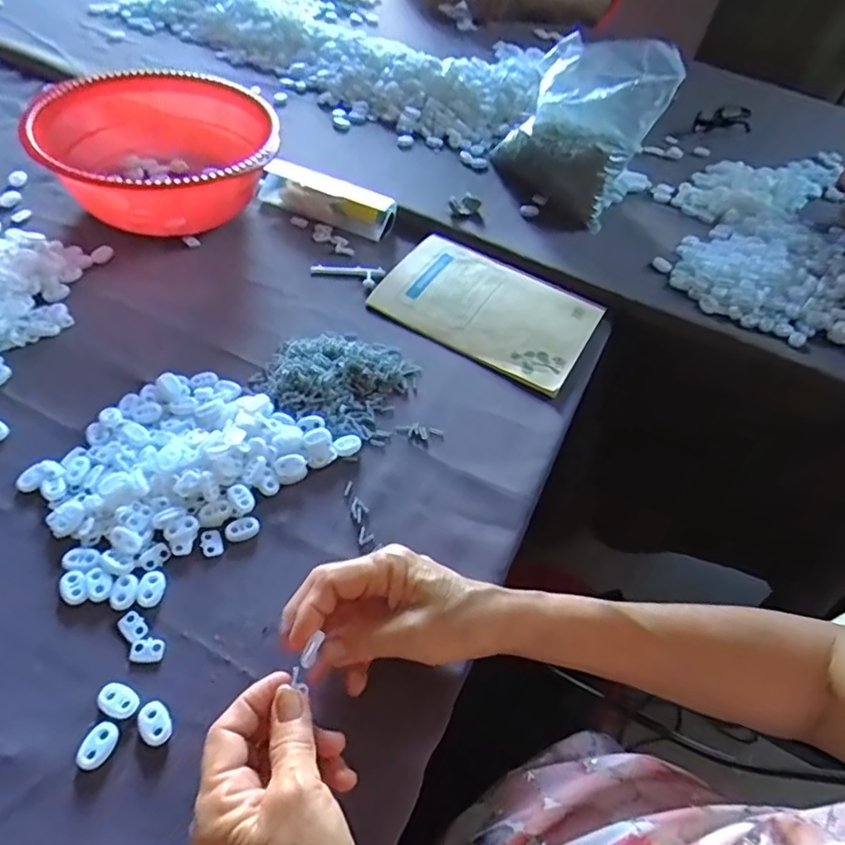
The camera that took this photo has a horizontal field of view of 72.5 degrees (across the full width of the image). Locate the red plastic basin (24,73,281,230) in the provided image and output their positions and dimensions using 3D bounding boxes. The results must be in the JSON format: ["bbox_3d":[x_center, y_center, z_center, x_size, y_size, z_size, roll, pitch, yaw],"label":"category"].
[{"bbox_3d":[-0.294,-0.312,0.635,0.228,0.089,0.273,-22,58,-25],"label":"red plastic basin"}]

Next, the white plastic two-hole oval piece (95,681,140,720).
[{"bbox_3d":[-0.171,0.155,0.323,0.023,0.004,0.016,27,52,12],"label":"white plastic two-hole oval piece"}]

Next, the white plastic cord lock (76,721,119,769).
[{"bbox_3d":[-0.176,0.175,0.312,0.016,0.004,0.022,25,51,11],"label":"white plastic cord lock"}]

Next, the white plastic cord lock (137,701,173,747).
[{"bbox_3d":[-0.150,0.168,0.322,0.015,0.005,0.024,-23,58,-26],"label":"white plastic cord lock"}]

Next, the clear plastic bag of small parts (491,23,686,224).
[{"bbox_3d":[0.185,-0.356,0.673,0.173,0.146,0.181,23,51,9],"label":"clear plastic bag of small parts"}]

